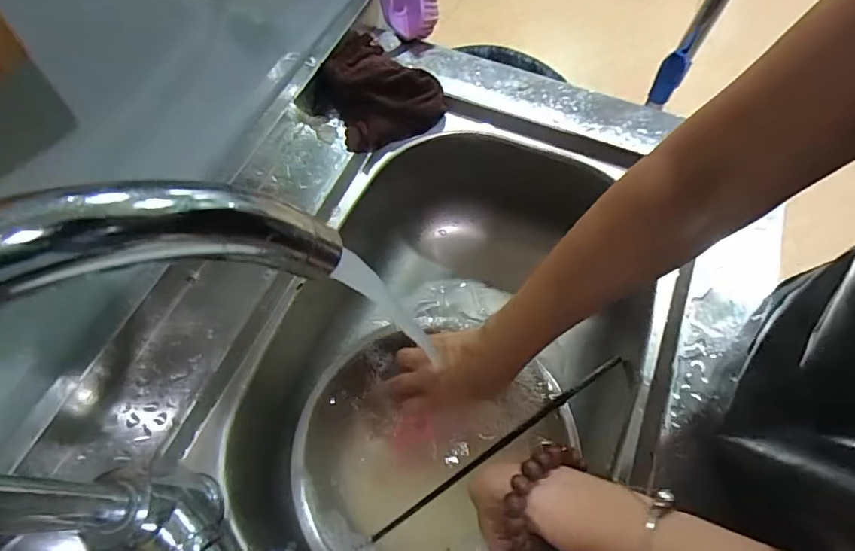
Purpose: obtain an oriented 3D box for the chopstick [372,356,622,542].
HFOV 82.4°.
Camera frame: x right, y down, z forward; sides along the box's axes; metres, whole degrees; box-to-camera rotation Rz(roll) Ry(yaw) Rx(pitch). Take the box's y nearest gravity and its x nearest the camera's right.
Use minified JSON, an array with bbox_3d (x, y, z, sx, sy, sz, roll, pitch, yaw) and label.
[{"bbox_3d":[0.069,0.149,0.439,0.270,0.012,0.009,-30,67,-14],"label":"chopstick"}]

